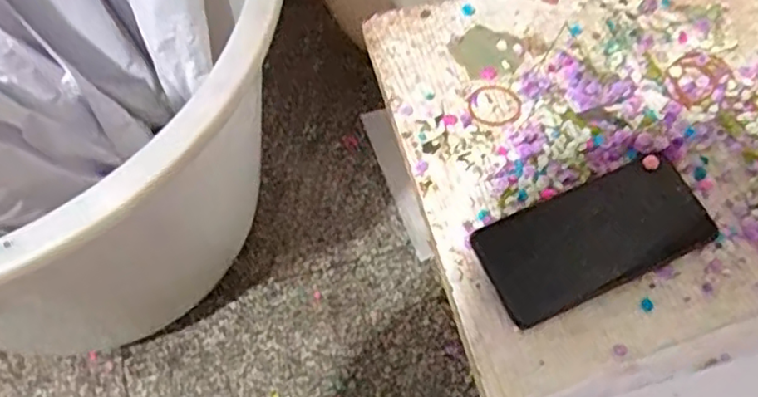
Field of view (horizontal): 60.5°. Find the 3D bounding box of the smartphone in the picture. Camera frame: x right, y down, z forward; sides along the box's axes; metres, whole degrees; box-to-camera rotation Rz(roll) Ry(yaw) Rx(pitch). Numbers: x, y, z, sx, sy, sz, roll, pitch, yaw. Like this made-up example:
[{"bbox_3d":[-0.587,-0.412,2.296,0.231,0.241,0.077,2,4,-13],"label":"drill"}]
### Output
[{"bbox_3d":[0.151,0.026,0.454,0.160,0.012,0.075,-22,70,-11],"label":"smartphone"}]

